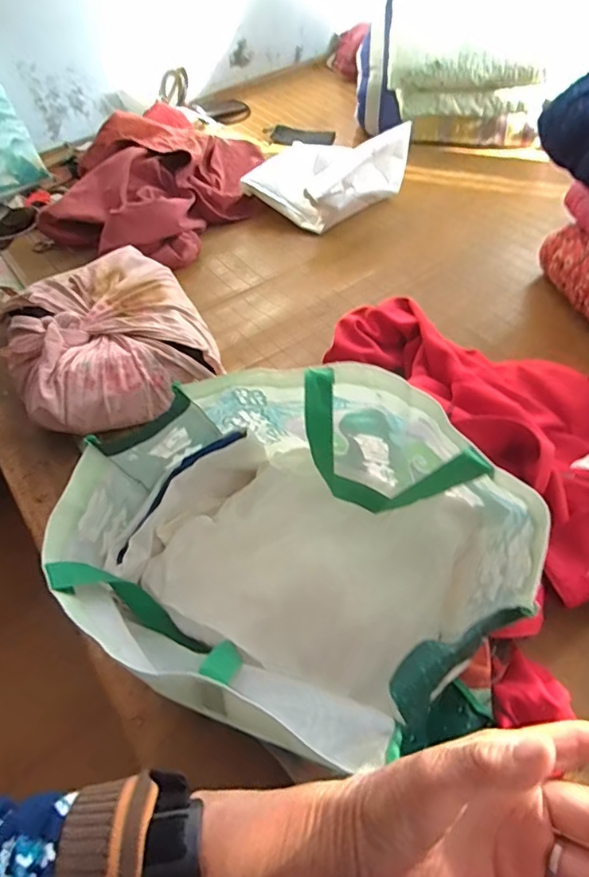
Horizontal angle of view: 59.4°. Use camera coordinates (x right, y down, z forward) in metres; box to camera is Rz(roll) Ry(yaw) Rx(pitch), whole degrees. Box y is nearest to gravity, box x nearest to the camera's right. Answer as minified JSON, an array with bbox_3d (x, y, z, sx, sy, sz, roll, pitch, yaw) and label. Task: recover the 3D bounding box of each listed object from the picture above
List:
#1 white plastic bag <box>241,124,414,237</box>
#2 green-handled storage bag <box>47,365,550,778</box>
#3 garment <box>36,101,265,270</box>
[{"bbox_3d":[0.073,-0.603,1.179,0.296,0.137,0.241,25,60,21],"label":"white plastic bag"},{"bbox_3d":[-0.007,0.090,0.472,0.376,0.188,0.306,16,57,16],"label":"green-handled storage bag"},{"bbox_3d":[-0.299,-0.592,1.182,0.348,0.179,0.492,22,59,20],"label":"garment"}]

